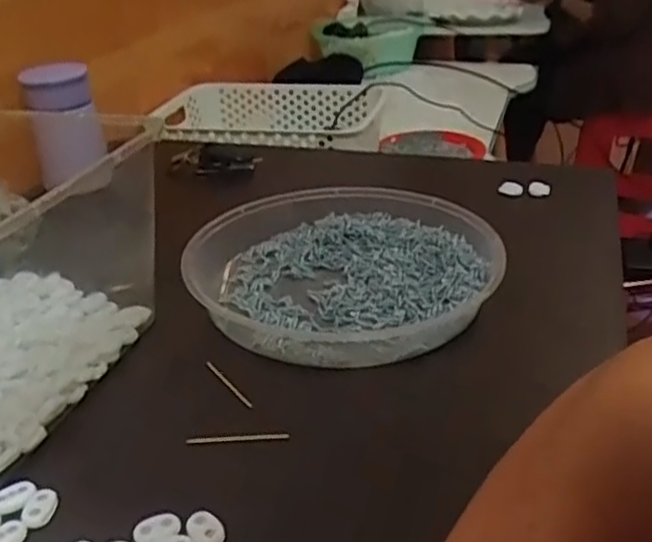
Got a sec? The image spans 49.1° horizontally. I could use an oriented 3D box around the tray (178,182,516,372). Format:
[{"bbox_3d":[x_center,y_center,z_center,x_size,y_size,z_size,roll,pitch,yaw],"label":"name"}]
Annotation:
[{"bbox_3d":[0.014,-0.008,0.549,0.228,0.035,0.213,-2,29,1],"label":"tray"}]

